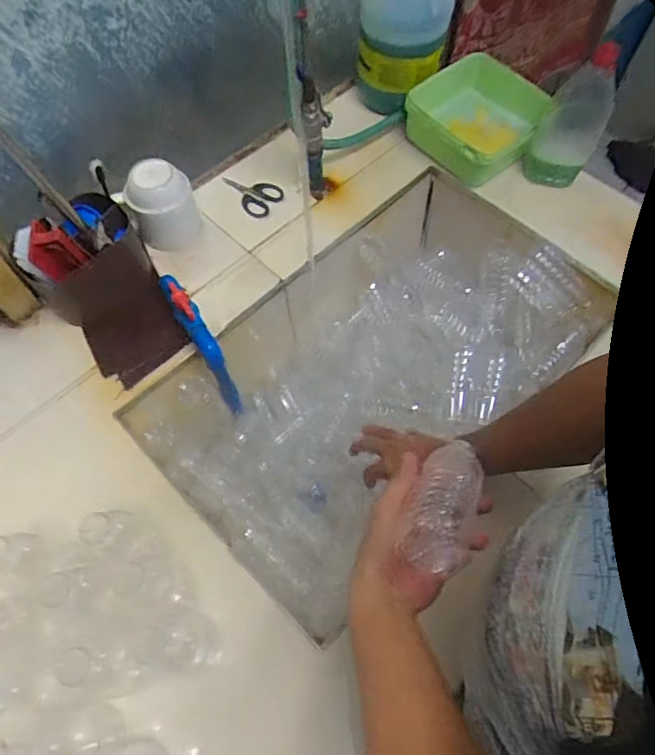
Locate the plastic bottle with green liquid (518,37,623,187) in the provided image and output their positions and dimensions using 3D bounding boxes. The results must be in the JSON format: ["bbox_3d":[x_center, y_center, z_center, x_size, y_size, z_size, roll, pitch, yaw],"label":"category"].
[{"bbox_3d":[0.395,-0.412,0.854,0.096,0.205,0.084,29,67,14],"label":"plastic bottle with green liquid"}]

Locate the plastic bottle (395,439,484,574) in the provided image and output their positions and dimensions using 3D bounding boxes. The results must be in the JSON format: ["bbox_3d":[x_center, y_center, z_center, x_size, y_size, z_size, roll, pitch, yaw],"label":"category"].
[{"bbox_3d":[0.110,0.104,0.477,0.060,0.052,0.138,24,39,12],"label":"plastic bottle"}]

